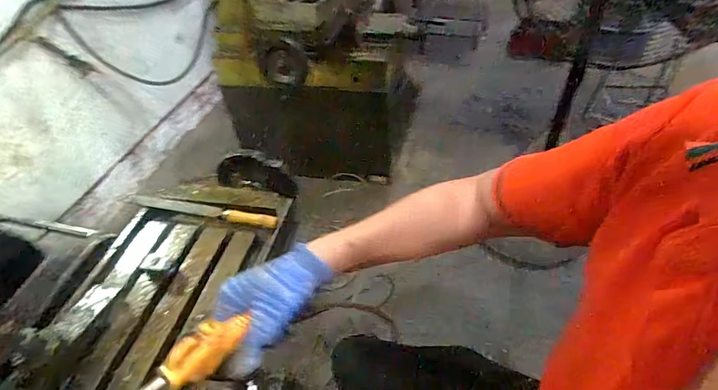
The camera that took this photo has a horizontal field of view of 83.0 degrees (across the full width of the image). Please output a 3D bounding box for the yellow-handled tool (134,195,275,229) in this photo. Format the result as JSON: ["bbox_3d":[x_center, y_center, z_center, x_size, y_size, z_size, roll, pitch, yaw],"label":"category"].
[{"bbox_3d":[-0.238,0.022,0.627,0.247,0.022,0.026,8,46,15],"label":"yellow-handled tool"}]

